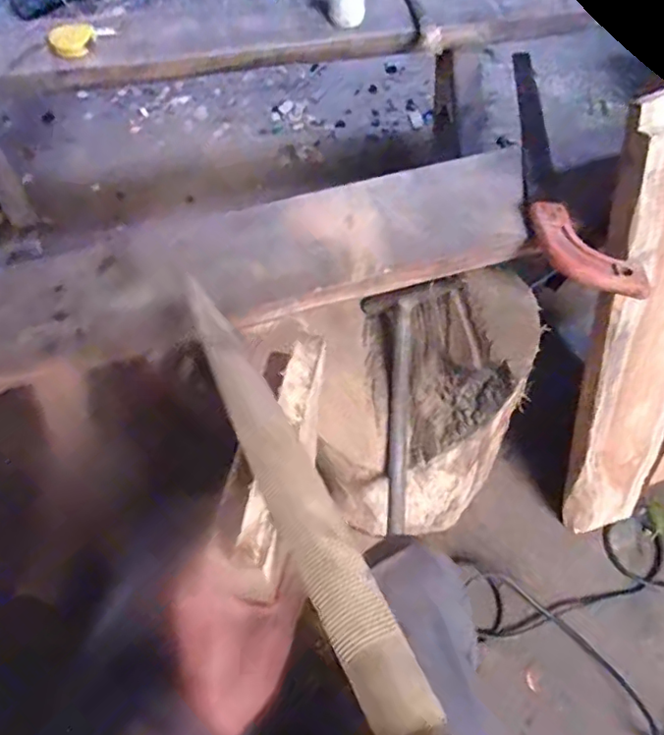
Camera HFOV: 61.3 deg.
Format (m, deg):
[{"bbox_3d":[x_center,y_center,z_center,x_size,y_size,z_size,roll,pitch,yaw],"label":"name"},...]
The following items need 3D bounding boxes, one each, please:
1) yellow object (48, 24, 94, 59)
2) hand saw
[{"bbox_3d":[-0.374,-0.478,0.816,0.031,0.034,0.072,40,67,21],"label":"yellow object"},{"bbox_3d":[0.256,-0.227,0.651,0.089,0.049,0.372,-2,59,-1],"label":"hand saw"}]

